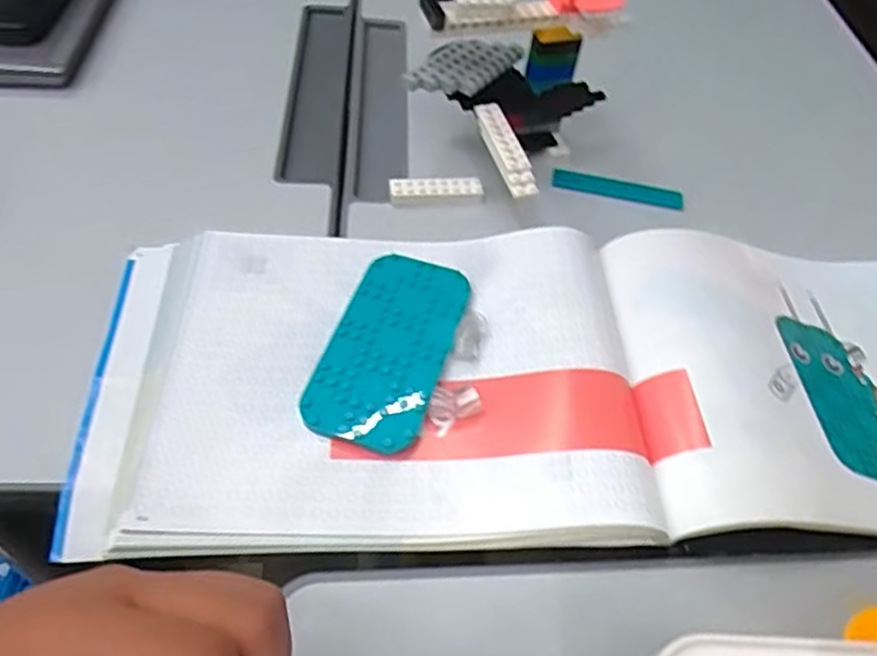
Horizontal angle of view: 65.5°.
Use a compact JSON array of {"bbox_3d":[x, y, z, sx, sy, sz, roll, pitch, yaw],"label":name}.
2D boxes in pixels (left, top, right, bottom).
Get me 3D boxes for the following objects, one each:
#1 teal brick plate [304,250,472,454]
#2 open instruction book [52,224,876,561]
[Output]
[{"bbox_3d":[-0.025,0.008,0.371,0.061,0.008,0.121,18,53,7],"label":"teal brick plate"},{"bbox_3d":[0.075,0.022,0.379,0.513,0.033,0.196,1,52,-5],"label":"open instruction book"}]

